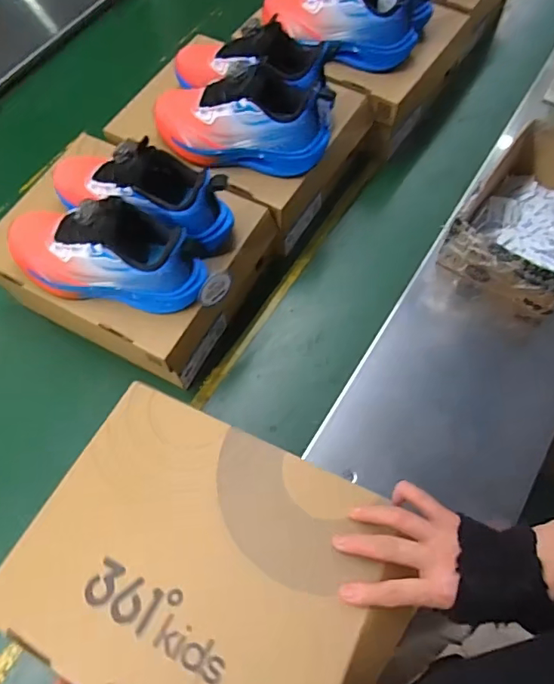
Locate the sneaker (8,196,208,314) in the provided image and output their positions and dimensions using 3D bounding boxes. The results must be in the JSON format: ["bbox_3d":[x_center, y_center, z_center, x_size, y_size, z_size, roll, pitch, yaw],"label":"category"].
[{"bbox_3d":[-0.194,-0.103,0.553,0.230,0.109,0.078,8,65,6],"label":"sneaker"}]

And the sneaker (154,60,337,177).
[{"bbox_3d":[-0.047,-0.295,0.642,0.233,0.104,0.095,8,65,6],"label":"sneaker"}]

